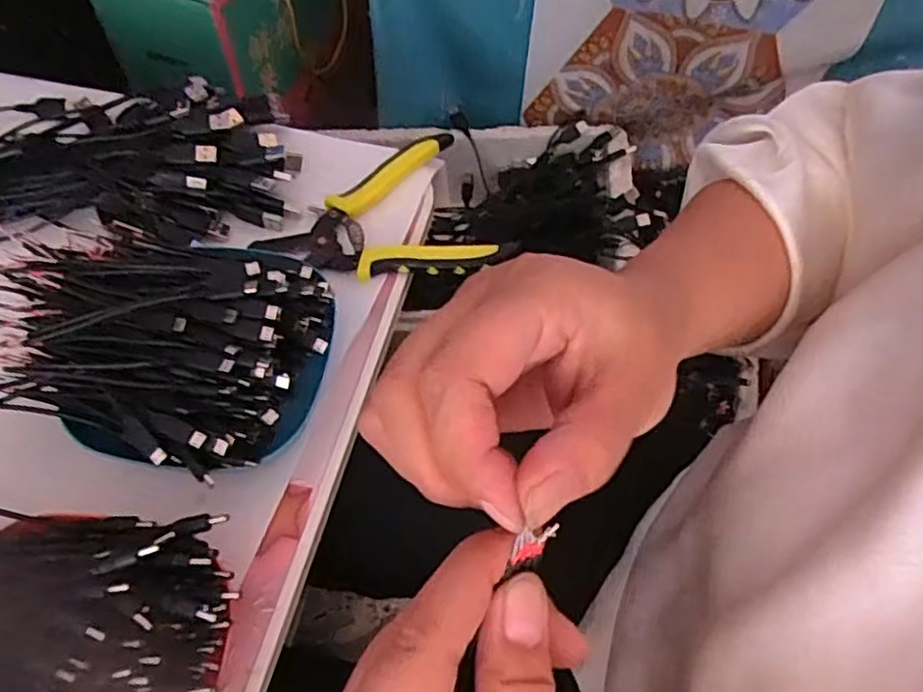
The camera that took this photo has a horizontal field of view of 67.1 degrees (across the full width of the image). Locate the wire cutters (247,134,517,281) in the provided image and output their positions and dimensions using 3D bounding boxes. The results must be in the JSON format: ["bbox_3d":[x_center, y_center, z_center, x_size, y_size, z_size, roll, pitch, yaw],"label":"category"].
[{"bbox_3d":[-0.053,-0.079,0.460,0.146,0.017,0.116,-22,63,-15],"label":"wire cutters"}]

